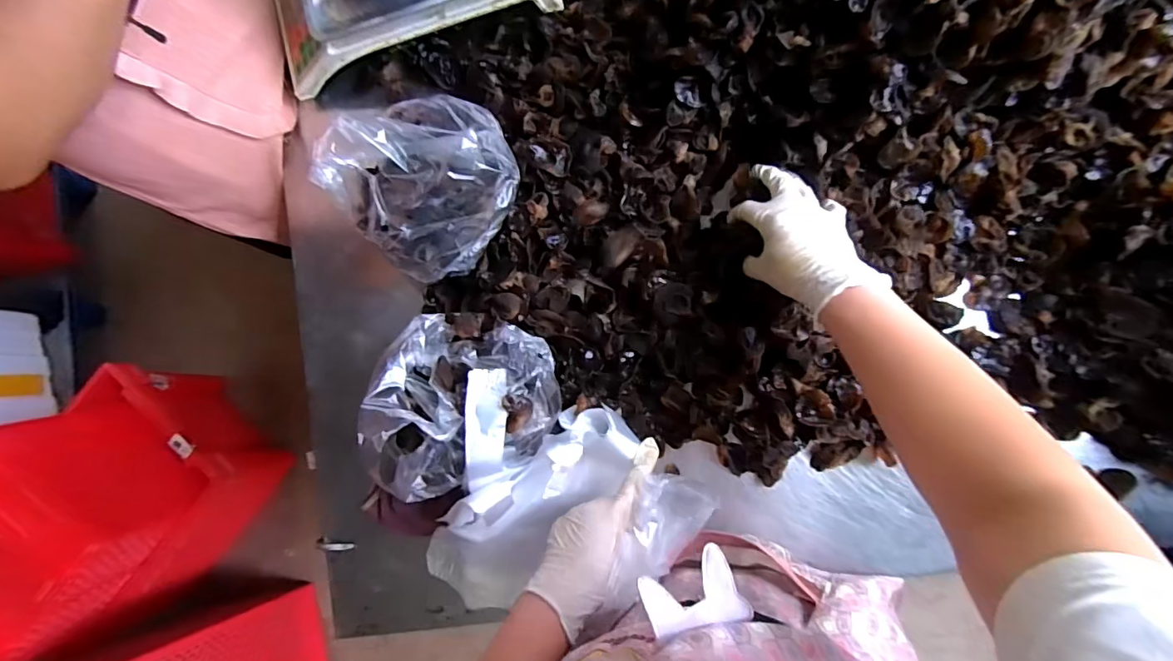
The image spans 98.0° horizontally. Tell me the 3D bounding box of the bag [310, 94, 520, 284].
[{"bbox_3d":[-0.163,-0.154,0.531,0.164,0.111,0.176,36,92,8],"label":"bag"}]

